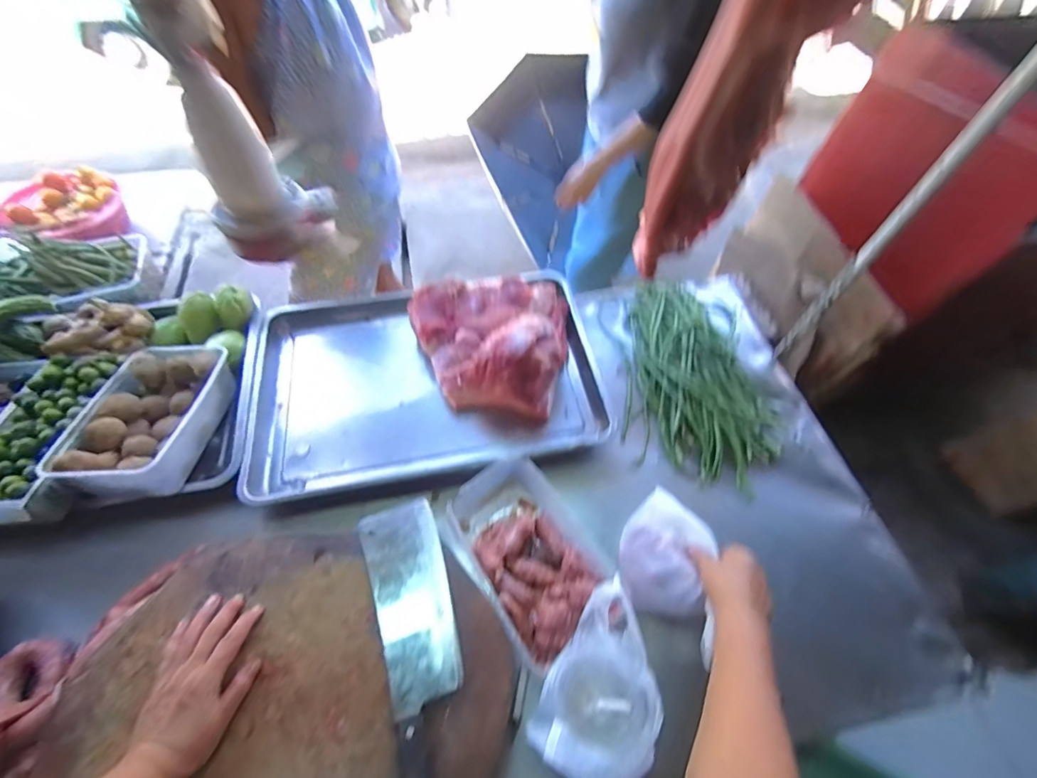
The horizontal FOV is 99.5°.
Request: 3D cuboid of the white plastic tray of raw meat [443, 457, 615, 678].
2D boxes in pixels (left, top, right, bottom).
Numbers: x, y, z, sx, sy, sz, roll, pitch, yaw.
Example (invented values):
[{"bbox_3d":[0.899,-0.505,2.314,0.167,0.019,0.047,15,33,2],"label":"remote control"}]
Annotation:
[{"bbox_3d":[0.014,0.227,0.629,0.167,0.094,0.226,-36,67,-21],"label":"white plastic tray of raw meat"}]

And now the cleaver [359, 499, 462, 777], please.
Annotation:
[{"bbox_3d":[-0.108,0.300,0.499,0.092,0.046,0.358,-16,61,-12],"label":"cleaver"}]

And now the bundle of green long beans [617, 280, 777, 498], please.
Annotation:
[{"bbox_3d":[0.336,-0.034,0.796,0.264,0.051,0.405,10,59,3],"label":"bundle of green long beans"}]

